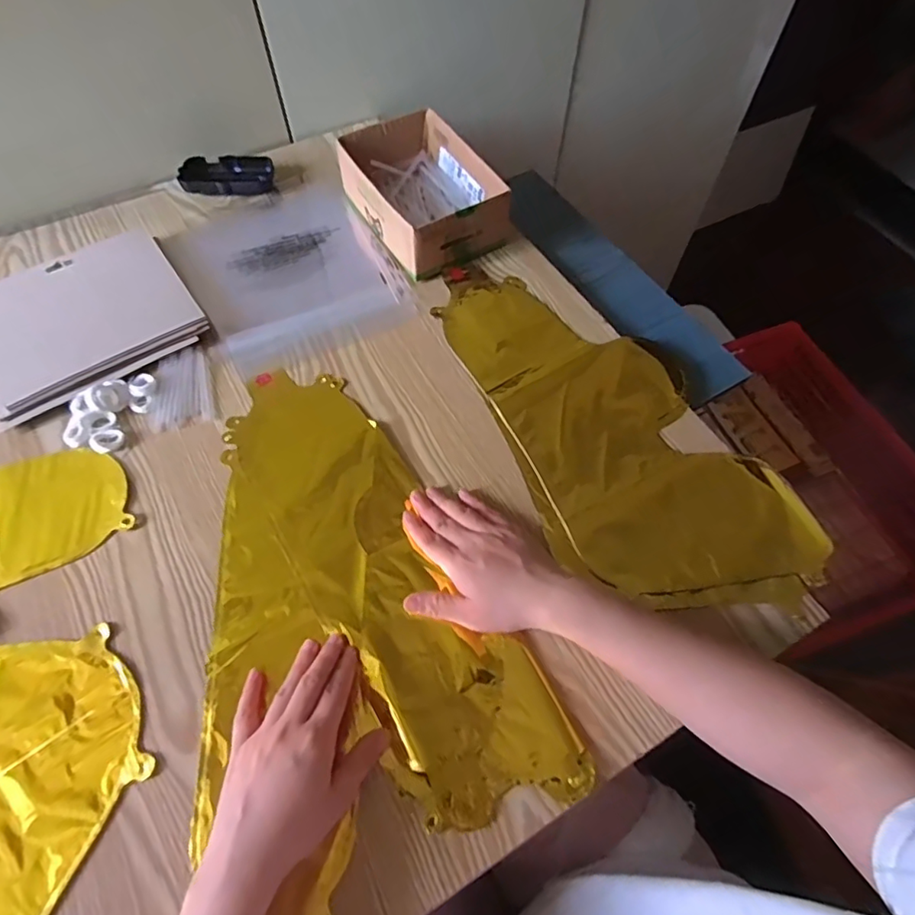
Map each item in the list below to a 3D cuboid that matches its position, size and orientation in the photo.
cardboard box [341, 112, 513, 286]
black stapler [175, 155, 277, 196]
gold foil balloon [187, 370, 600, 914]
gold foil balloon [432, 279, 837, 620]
[{"bbox_3d":[-0.040,-0.296,0.626,0.133,0.070,0.182,-31,65,-17],"label":"cardboard box"},{"bbox_3d":[-0.279,-0.340,0.677,0.109,0.026,0.054,-9,61,-6],"label":"black stapler"},{"bbox_3d":[-0.114,0.111,0.448,0.239,0.014,0.408,-27,64,-15],"label":"gold foil balloon"},{"bbox_3d":[0.138,-0.034,0.519,0.205,0.007,0.402,-25,64,-14],"label":"gold foil balloon"}]

